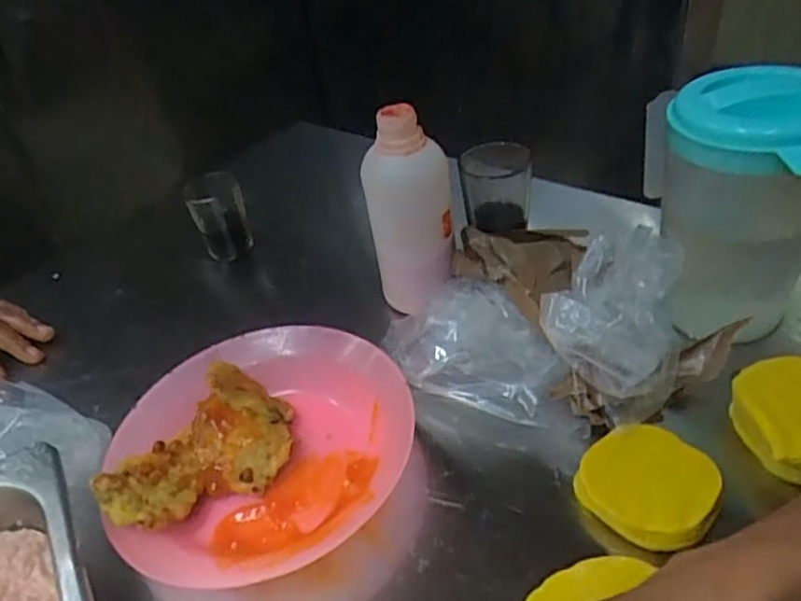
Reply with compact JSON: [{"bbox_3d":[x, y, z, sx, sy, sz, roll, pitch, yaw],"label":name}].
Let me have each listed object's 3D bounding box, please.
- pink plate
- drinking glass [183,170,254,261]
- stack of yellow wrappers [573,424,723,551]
[{"bbox_3d":[-0.099,0.102,0.453,0.215,0.036,0.204,-6,40,5],"label":"pink plate"},{"bbox_3d":[-0.194,-0.091,0.682,0.057,0.094,0.045,-21,41,-11],"label":"drinking glass"},{"bbox_3d":[0.156,0.116,0.397,0.072,0.026,0.075,-36,46,-28],"label":"stack of yellow wrappers"}]

